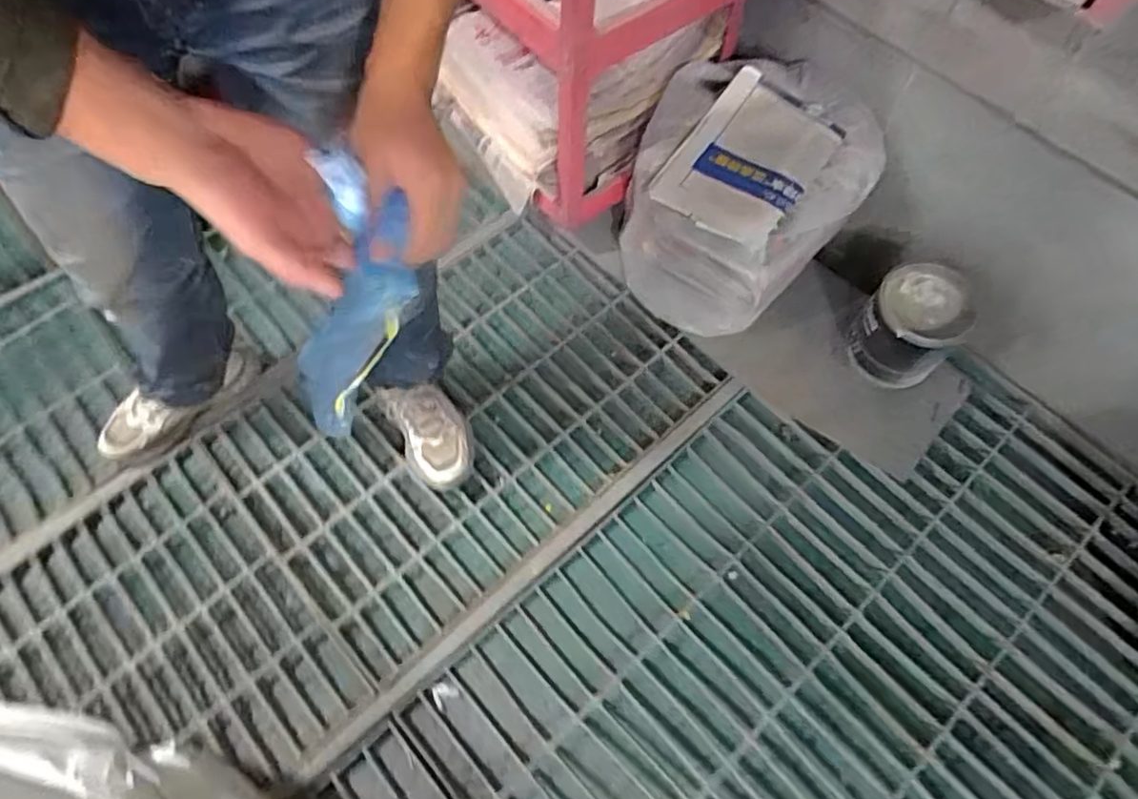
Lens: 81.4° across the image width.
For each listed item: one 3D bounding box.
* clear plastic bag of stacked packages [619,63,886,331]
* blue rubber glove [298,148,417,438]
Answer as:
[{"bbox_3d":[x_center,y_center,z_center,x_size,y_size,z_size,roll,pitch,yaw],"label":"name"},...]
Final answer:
[{"bbox_3d":[0.278,-0.334,1.119,0.338,0.277,0.325,-33,71,-15],"label":"clear plastic bag of stacked packages"},{"bbox_3d":[-0.170,-0.063,0.518,0.062,0.245,0.084,-1,60,-28],"label":"blue rubber glove"}]

